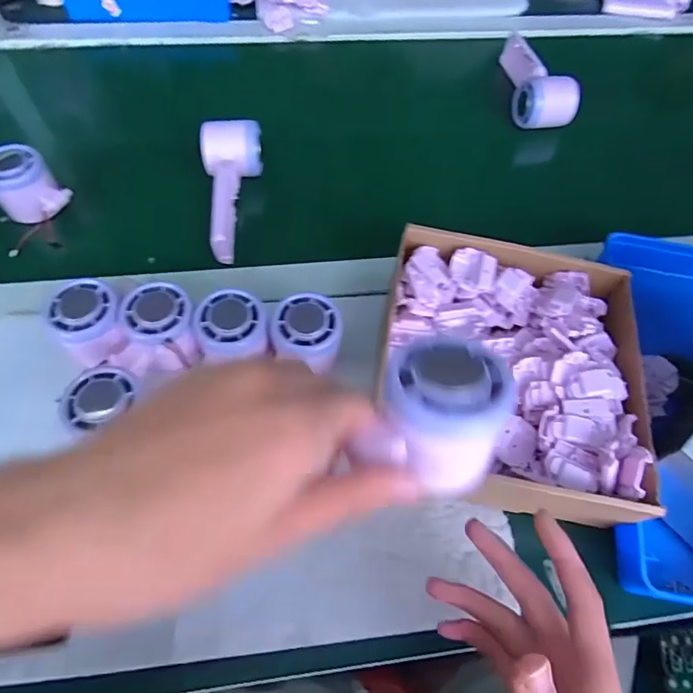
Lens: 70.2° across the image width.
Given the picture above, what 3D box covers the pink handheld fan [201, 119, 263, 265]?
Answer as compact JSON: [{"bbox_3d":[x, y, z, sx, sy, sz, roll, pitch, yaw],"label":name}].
[{"bbox_3d":[-0.114,-0.155,0.498,0.058,0.063,0.144,-5,61,-6],"label":"pink handheld fan"}]

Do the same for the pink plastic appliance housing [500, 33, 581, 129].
[{"bbox_3d":[0.244,-0.345,0.635,0.070,0.056,0.169,3,60,-1],"label":"pink plastic appliance housing"}]

